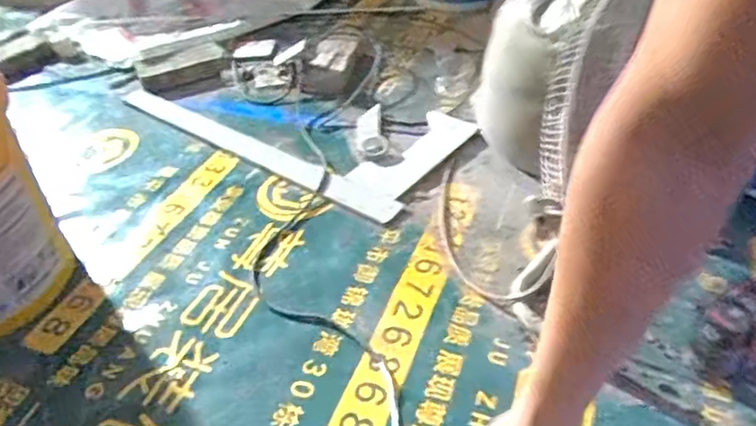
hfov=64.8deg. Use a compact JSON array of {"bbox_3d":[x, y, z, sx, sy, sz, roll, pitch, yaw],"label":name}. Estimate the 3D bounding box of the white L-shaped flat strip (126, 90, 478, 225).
[{"bbox_3d":[-0.182,-0.210,1.289,0.718,0.027,0.329,23,47,28],"label":"white L-shaped flat strip"}]

